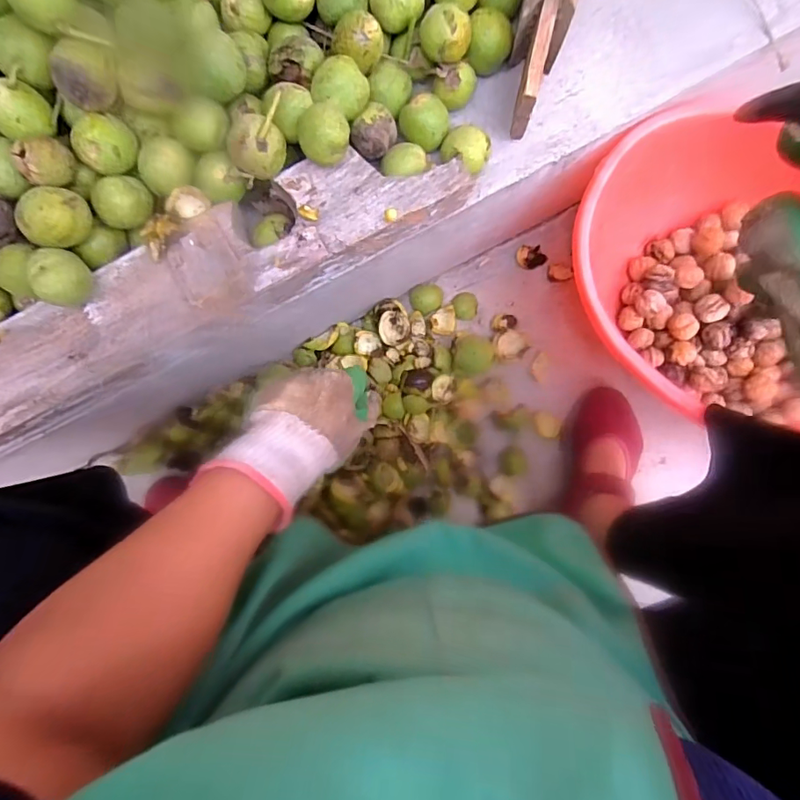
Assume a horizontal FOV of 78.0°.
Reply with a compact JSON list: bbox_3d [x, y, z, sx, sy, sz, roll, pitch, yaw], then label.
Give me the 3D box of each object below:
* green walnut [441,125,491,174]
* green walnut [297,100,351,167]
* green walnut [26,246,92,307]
[{"bbox_3d":[0.060,-0.231,0.467,0.043,0.044,0.043,0,87,3],"label":"green walnut"},{"bbox_3d":[-0.063,-0.215,0.409,0.040,0.045,0.040,0,87,3],"label":"green walnut"},{"bbox_3d":[-0.277,-0.100,0.410,0.043,0.047,0.041,0,87,3],"label":"green walnut"}]

